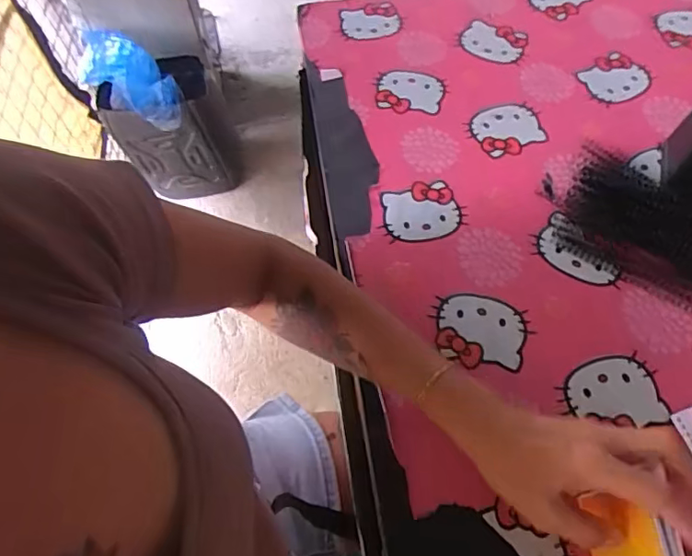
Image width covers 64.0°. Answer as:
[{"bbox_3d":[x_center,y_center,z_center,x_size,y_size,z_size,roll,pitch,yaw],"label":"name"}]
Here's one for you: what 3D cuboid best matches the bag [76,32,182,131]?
[{"bbox_3d":[-0.540,-0.510,1.367,0.341,0.121,0.162,42,68,3],"label":"bag"}]

